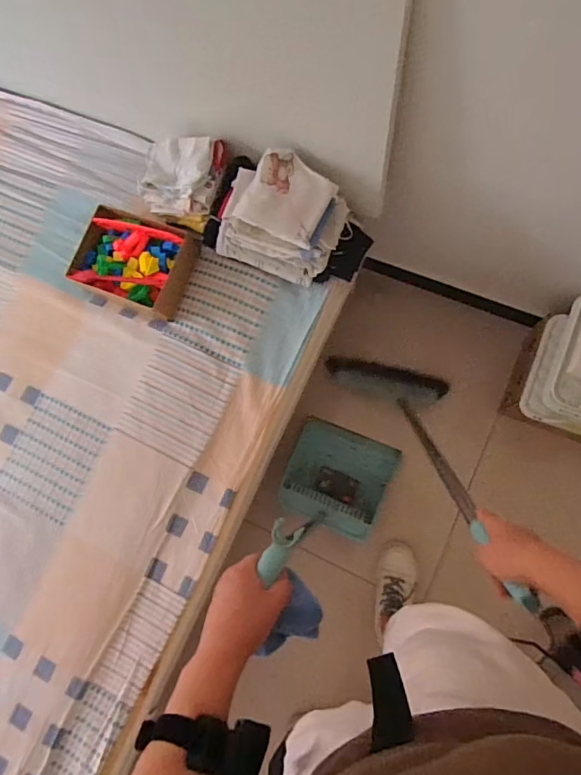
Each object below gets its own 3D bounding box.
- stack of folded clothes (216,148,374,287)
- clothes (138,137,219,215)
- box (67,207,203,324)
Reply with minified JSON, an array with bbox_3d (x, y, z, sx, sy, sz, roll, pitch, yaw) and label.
[{"bbox_3d":[0.009,-0.304,0.893,0.269,0.146,0.174,21,84,11],"label":"stack of folded clothes"},{"bbox_3d":[-0.213,-0.400,0.900,0.156,0.063,0.127,10,82,9],"label":"clothes"},{"bbox_3d":[-0.311,-0.256,0.964,0.228,0.072,0.182,24,84,11],"label":"box"}]

